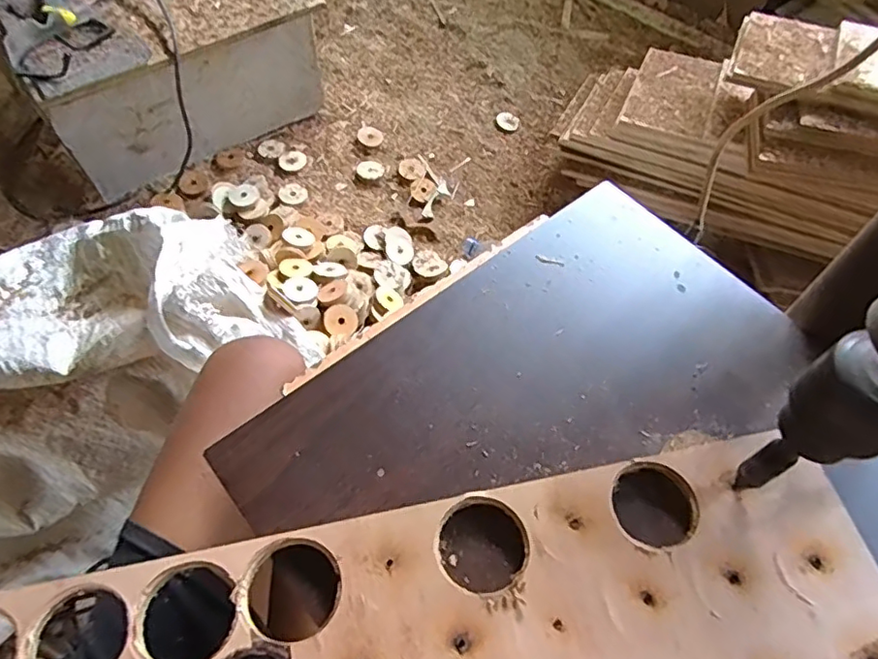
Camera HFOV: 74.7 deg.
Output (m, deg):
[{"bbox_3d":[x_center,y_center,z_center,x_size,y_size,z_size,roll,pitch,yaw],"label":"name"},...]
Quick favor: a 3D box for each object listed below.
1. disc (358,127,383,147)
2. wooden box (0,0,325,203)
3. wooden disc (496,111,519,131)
[{"bbox_3d":[-0.137,-0.390,1.162,0.045,0.011,0.048,3,68,-8],"label":"disc"},{"bbox_3d":[-0.473,-0.477,1.029,0.458,0.308,0.329,-34,67,-21],"label":"wooden box"},{"bbox_3d":[0.150,-0.453,1.248,0.048,0.007,0.059,15,60,4],"label":"wooden disc"}]

